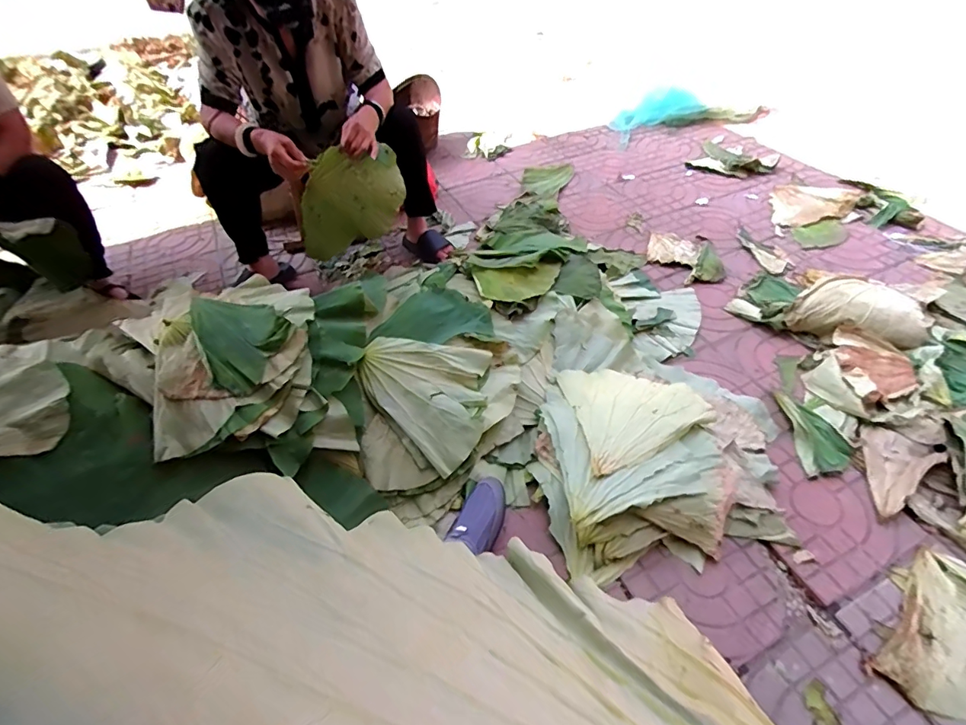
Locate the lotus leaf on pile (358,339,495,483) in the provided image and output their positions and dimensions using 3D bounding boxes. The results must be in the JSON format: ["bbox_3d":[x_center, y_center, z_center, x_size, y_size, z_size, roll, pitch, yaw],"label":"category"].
[{"bbox_3d":[-0.108,0.049,1.085,0.255,0.046,0.332,-42,75,-19],"label":"lotus leaf on pile"}]

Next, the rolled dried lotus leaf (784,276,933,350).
[{"bbox_3d":[1.008,-0.137,1.278,0.311,0.105,0.186,26,54,24],"label":"rolled dried lotus leaf"}]

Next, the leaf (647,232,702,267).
[{"bbox_3d":[0.650,-0.391,1.622,0.163,0.019,0.177,10,47,14],"label":"leaf"}]

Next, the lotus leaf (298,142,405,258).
[{"bbox_3d":[-0.382,-0.451,1.417,0.293,0.410,0.066,-10,63,-21],"label":"lotus leaf"}]

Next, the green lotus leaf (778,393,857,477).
[{"bbox_3d":[0.754,0.155,1.087,0.113,0.027,0.209,-5,46,0],"label":"green lotus leaf"}]

